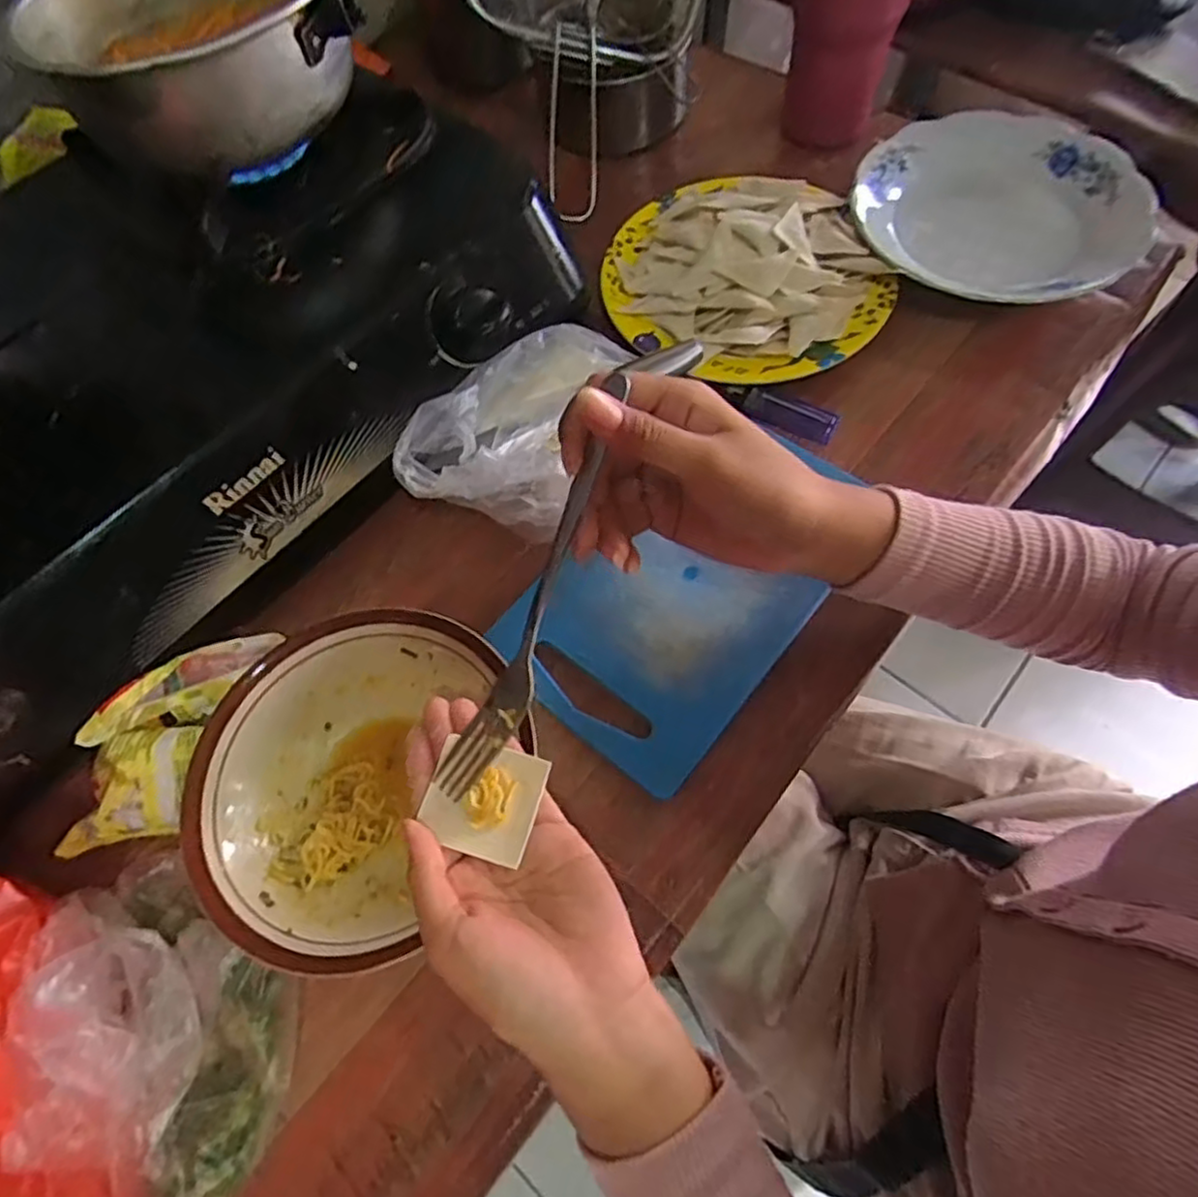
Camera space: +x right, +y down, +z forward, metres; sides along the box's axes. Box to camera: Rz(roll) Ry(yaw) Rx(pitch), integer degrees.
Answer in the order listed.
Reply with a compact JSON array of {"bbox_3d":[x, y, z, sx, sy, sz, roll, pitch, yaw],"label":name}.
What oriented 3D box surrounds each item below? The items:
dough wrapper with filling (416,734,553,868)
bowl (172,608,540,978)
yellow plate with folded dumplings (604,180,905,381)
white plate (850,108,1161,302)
[{"bbox_3d":[-0.048,0.084,0.296,0.041,0.012,0.044,16,68,10],"label":"dough wrapper with filling"},{"bbox_3d":[-0.133,0.090,0.369,0.156,0.045,0.174,19,68,12],"label":"bowl"},{"bbox_3d":[0.107,-0.251,0.518,0.196,0.034,0.199,-1,66,3],"label":"yellow plate with folded dumplings"},{"bbox_3d":[0.309,-0.304,0.536,0.202,0.026,0.209,-1,66,3],"label":"white plate"}]

